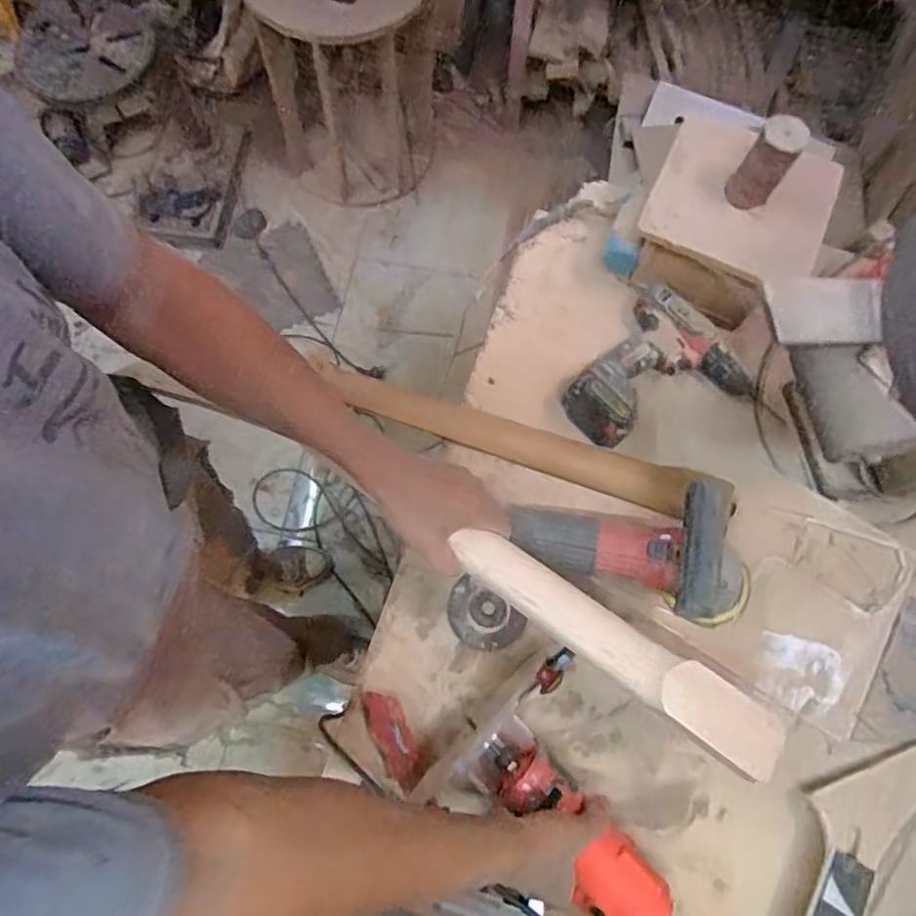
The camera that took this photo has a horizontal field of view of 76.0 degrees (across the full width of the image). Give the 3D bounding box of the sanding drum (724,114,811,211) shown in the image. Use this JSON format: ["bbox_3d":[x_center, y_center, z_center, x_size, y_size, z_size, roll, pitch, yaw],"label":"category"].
[{"bbox_3d":[0.335,-0.319,0.643,0.047,0.093,0.044,0,72,-2],"label":"sanding drum"}]

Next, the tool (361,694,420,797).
[{"bbox_3d":[-0.068,0.292,0.610,0.038,0.011,0.101,-23,73,-10],"label":"tool"}]

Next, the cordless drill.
[{"bbox_3d":[0.233,-0.096,0.720,0.203,0.069,0.178,-37,76,-14],"label":"cordless drill"}]

